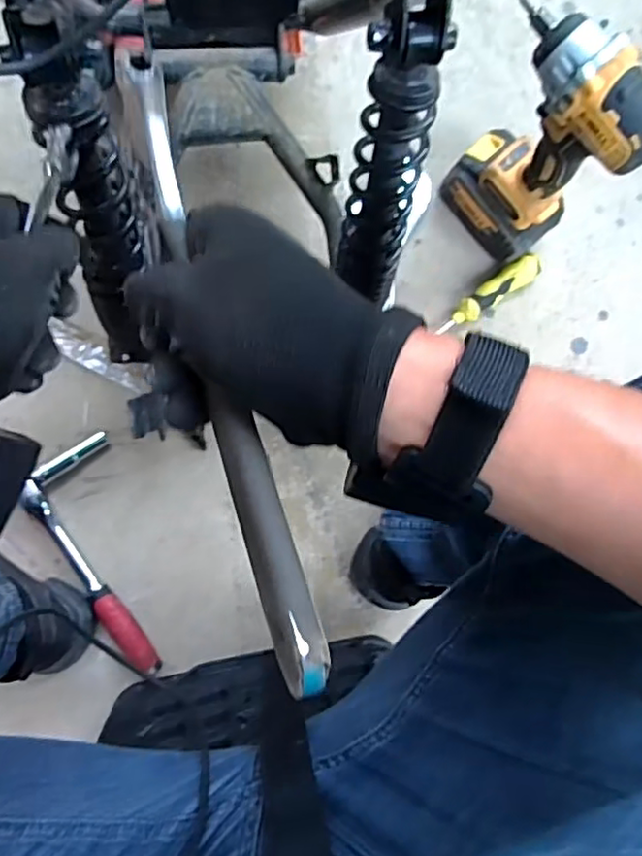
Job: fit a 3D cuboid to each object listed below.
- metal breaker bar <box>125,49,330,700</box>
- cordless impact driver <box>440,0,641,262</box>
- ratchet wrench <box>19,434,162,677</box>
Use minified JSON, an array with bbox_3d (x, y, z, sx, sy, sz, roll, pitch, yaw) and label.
[{"bbox_3d":[-0.043,-0.036,0.249,0.017,0.024,0.270,-16,71,-9],"label":"metal breaker bar"},{"bbox_3d":[0.199,-0.264,0.601,0.074,0.263,0.153,-41,96,-7],"label":"cordless impact driver"},{"bbox_3d":[-0.229,0.133,0.635,0.078,0.041,0.240,-14,92,-9],"label":"ratchet wrench"}]

